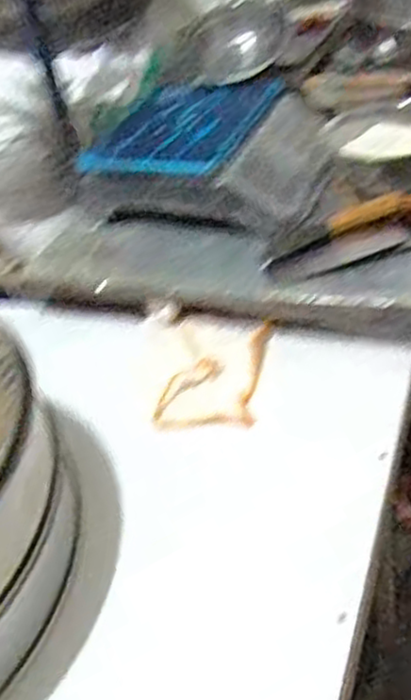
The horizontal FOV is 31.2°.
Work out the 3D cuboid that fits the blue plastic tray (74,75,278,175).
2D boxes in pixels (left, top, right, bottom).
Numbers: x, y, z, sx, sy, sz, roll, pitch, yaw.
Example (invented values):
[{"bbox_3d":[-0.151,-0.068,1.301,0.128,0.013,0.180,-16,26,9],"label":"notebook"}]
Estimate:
[{"bbox_3d":[-0.029,-0.367,1.184,0.236,0.038,0.327,13,41,23],"label":"blue plastic tray"}]

